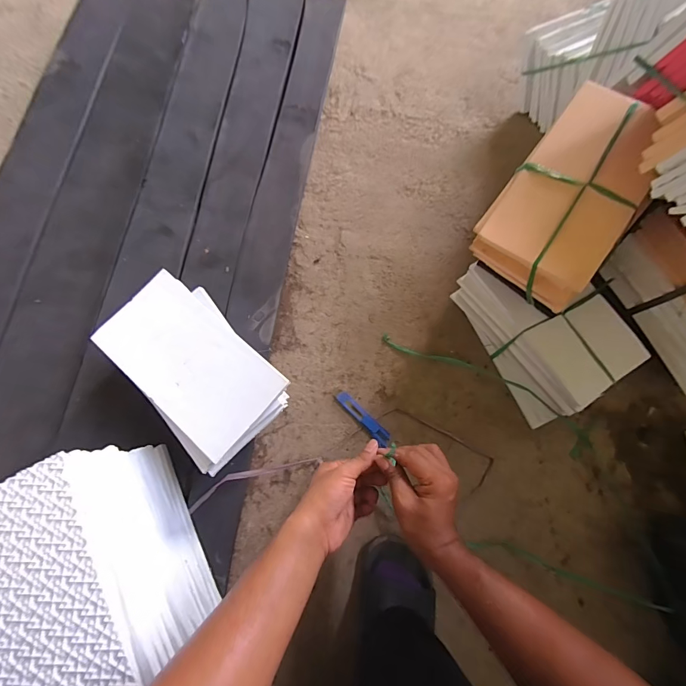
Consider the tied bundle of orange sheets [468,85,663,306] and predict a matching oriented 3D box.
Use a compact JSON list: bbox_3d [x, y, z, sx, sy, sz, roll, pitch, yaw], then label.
[{"bbox_3d":[0.330,-0.211,0.526,0.163,0.069,0.278,35,90,17],"label":"tied bundle of orange sheets"}]

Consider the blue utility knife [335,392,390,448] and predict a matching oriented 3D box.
[{"bbox_3d":[0.038,0.138,0.671,0.027,0.016,0.127,-43,71,-12],"label":"blue utility knife"}]

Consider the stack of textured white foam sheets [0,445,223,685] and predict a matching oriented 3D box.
[{"bbox_3d":[-0.316,0.307,0.493,0.167,0.241,0.286,-27,75,-8],"label":"stack of textured white foam sheets"}]

